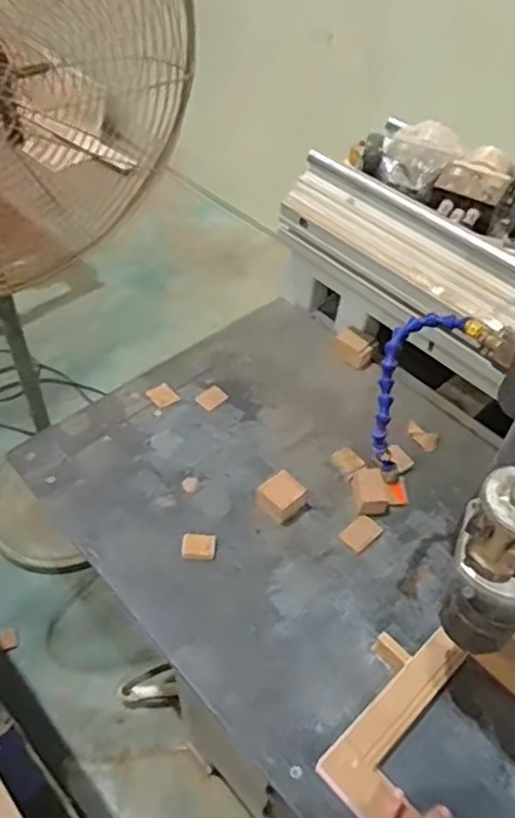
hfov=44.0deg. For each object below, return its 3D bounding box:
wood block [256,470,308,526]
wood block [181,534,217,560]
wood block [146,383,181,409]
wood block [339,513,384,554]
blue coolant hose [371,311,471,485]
[{"bbox_3d":[0.032,0.117,0.863,0.056,0.031,0.055,38,57,26],"label":"wood block"},{"bbox_3d":[-0.075,0.177,0.819,0.042,0.018,0.031,1,49,-1],"label":"wood block"},{"bbox_3d":[-0.146,-0.020,0.986,0.038,0.004,0.045,-36,67,-24],"label":"wood block"},{"bbox_3d":[0.137,0.165,0.847,0.052,0.005,0.036,-33,58,-27],"label":"wood block"},{"bbox_3d":[0.144,-0.011,0.622,0.063,0.178,0.040,20,13,16],"label":"blue coolant hose"}]

